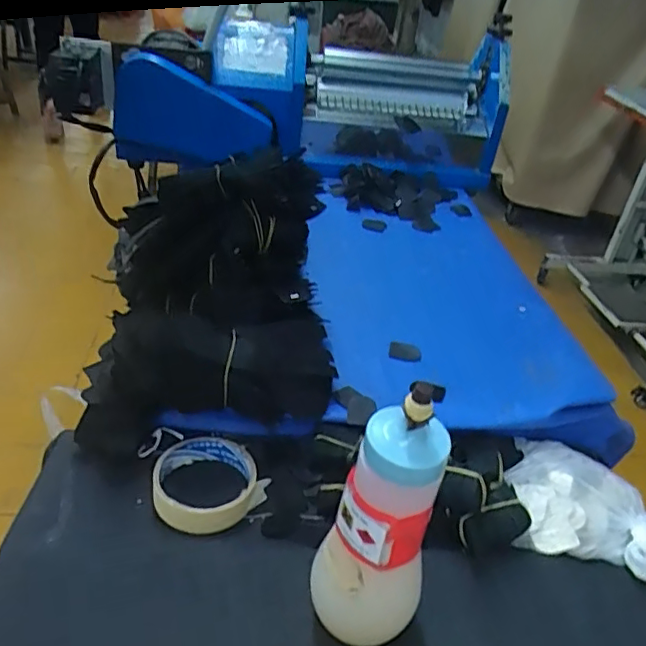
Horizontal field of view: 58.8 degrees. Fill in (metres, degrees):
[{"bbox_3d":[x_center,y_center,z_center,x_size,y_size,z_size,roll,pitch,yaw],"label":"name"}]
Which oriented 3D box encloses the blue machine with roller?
[{"bbox_3d":[-0.003,-0.383,1.013,0.635,0.219,0.247,-5,37,-17],"label":"blue machine with roller"}]

